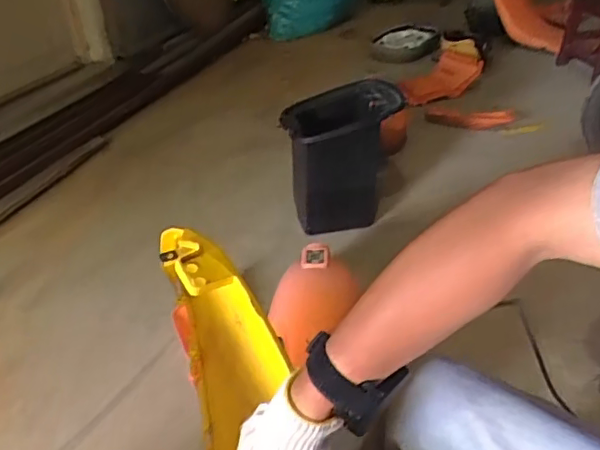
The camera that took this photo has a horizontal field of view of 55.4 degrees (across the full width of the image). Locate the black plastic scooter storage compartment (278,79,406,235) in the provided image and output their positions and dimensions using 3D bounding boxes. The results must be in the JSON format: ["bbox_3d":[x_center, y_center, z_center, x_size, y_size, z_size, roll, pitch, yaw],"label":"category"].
[{"bbox_3d":[0.116,-0.161,1.611,0.306,0.386,0.282,-7,32,-5],"label":"black plastic scooter storage compartment"}]

